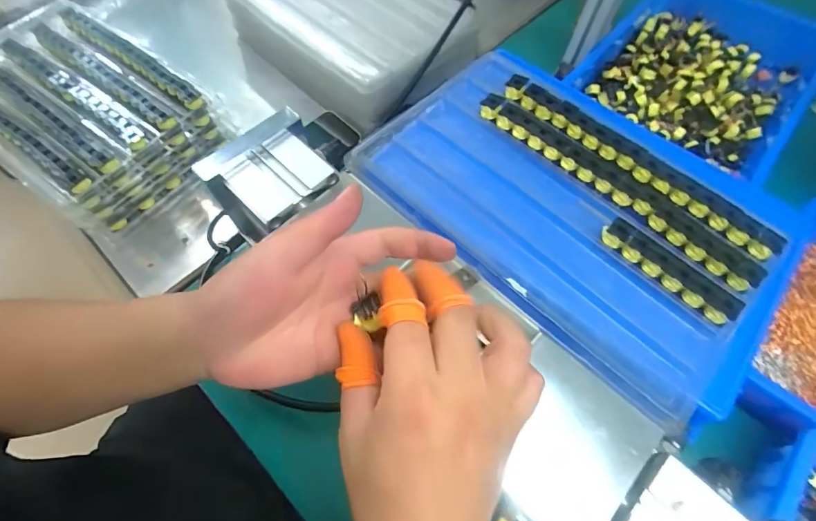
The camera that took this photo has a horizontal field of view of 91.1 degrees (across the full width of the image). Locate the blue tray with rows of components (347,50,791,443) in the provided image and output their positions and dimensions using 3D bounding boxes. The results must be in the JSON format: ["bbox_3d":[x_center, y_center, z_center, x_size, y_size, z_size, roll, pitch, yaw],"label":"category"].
[{"bbox_3d":[0.137,-0.050,0.342,0.217,0.027,0.329,-41,71,-17],"label":"blue tray with rows of components"}]

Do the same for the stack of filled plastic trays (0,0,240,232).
[{"bbox_3d":[-0.403,-0.180,0.496,0.286,0.091,0.196,31,68,14],"label":"stack of filled plastic trays"}]

